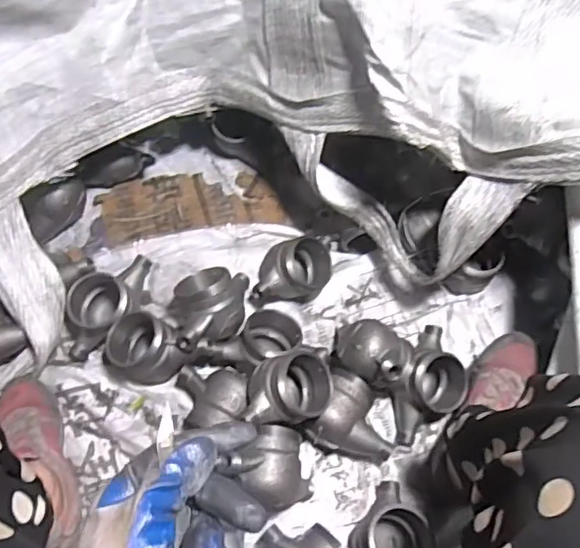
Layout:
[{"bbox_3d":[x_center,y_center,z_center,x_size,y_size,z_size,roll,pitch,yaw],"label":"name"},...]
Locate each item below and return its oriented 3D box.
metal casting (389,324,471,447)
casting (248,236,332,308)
[{"bbox_3d":[0.184,0.150,0.793,0.091,0.069,0.148,31,65,13],"label":"metal casting"},{"bbox_3d":[-0.001,-0.005,0.838,0.121,0.076,0.072,-10,63,-9],"label":"casting"}]

